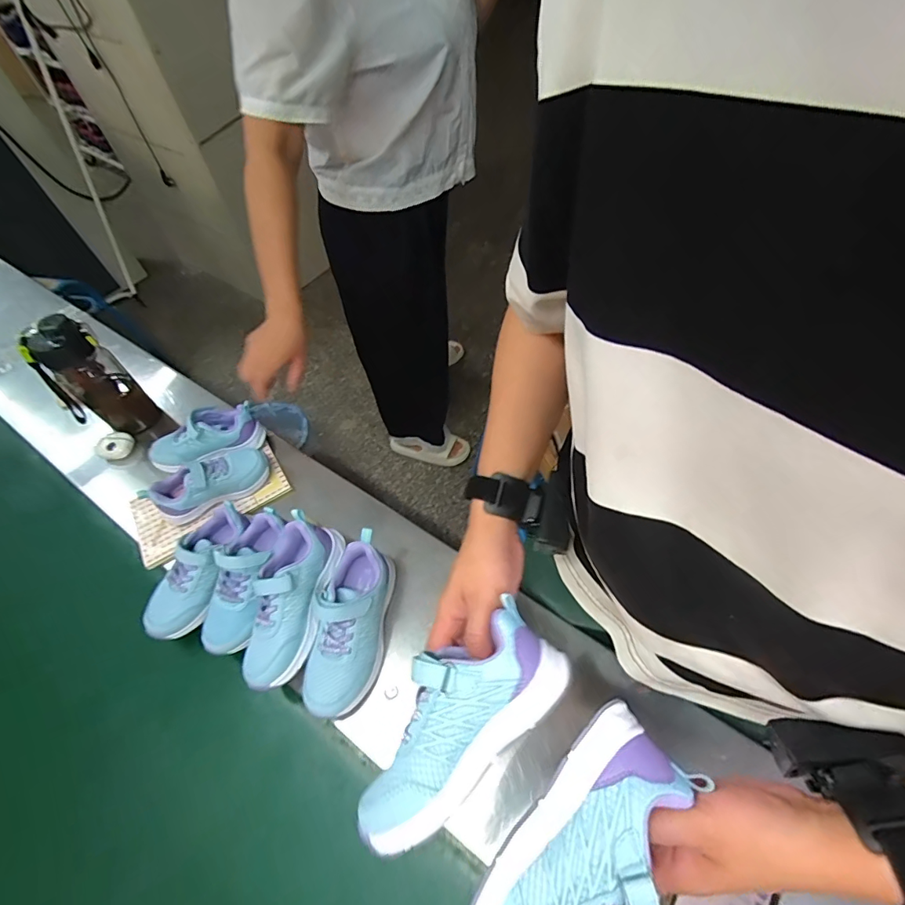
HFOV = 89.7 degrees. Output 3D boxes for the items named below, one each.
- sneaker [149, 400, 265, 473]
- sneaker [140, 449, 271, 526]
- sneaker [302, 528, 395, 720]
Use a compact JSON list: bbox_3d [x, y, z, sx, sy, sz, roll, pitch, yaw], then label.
[{"bbox_3d":[-0.371,-0.024,0.679,0.155,0.059,0.059,-23,57,-12],"label":"sneaker"},{"bbox_3d":[-0.340,0.040,0.636,0.152,0.054,0.052,-27,59,-15],"label":"sneaker"},{"bbox_3d":[-0.114,0.192,0.517,0.075,0.079,0.187,2,56,5],"label":"sneaker"}]

